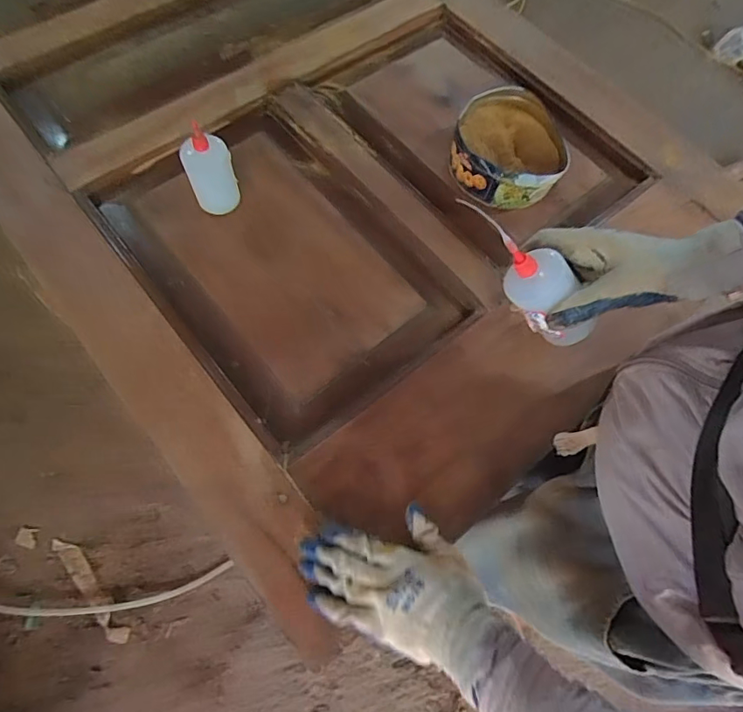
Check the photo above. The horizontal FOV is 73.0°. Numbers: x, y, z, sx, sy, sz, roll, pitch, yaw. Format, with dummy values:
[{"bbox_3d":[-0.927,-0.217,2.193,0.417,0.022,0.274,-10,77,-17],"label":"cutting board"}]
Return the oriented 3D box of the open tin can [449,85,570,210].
[{"bbox_3d":[0.187,-0.282,0.682,0.147,0.059,0.162,17,65,6],"label":"open tin can"}]

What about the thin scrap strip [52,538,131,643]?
[{"bbox_3d":[-0.643,0.530,1.149,0.045,0.015,0.286,-40,71,-16],"label":"thin scrap strip"}]

